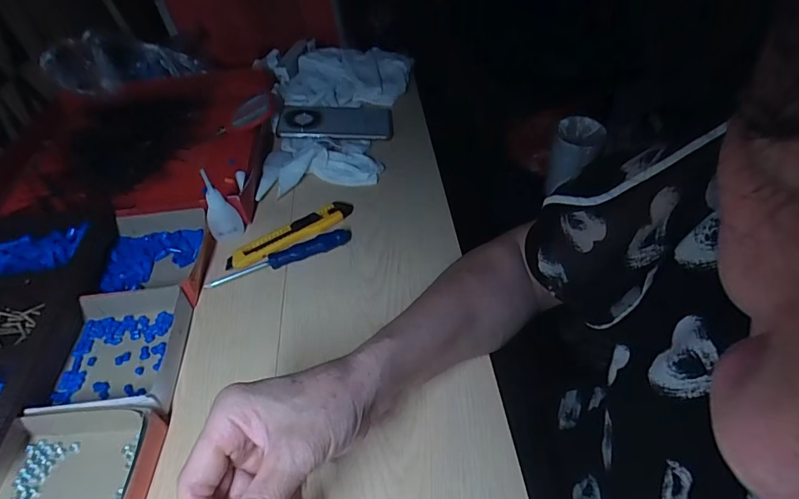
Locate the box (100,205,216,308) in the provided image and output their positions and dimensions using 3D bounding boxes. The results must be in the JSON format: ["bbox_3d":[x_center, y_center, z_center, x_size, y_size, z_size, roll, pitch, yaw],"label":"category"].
[{"bbox_3d":[-0.265,0.004,0.481,0.109,0.033,0.123,-5,47,-5],"label":"box"}]

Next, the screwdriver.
[{"bbox_3d":[-0.127,0.010,0.482,0.159,0.019,0.020,-19,49,-18],"label":"screwdriver"}]

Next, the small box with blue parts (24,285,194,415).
[{"bbox_3d":[-0.251,0.087,0.404,0.108,0.037,0.135,-5,47,-5],"label":"small box with blue parts"}]

